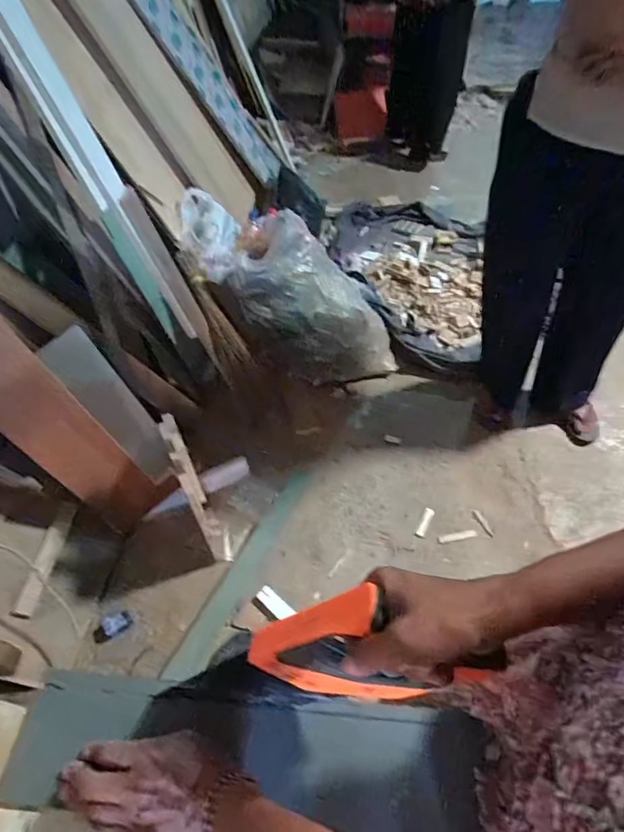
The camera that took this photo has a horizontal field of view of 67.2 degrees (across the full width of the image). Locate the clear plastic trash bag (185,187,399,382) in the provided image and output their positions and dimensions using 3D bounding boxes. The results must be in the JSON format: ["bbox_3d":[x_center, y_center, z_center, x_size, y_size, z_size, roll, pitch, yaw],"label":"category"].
[{"bbox_3d":[-0.068,-0.438,1.530,0.883,0.271,0.342,39,57,-6],"label":"clear plastic trash bag"}]

